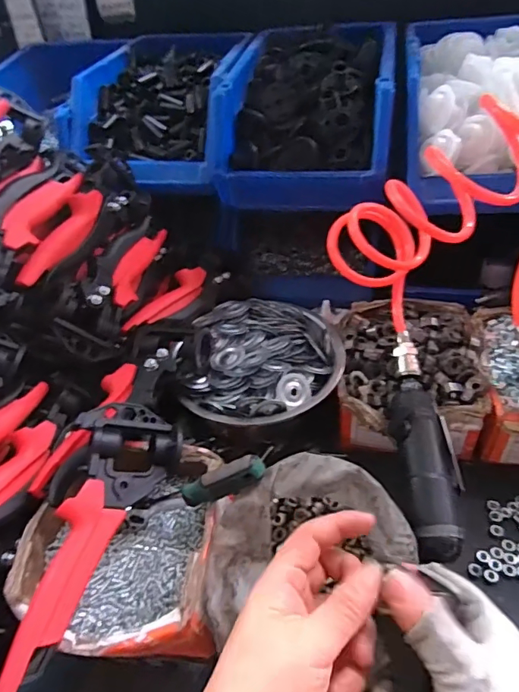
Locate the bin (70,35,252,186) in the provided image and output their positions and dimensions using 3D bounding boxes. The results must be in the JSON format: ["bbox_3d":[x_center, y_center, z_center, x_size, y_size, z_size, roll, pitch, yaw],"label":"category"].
[{"bbox_3d":[-0.137,-0.338,0.665,0.196,0.119,0.325,4,43,11],"label":"bin"}]

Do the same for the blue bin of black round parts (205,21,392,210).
[{"bbox_3d":[0.065,-0.295,0.601,0.202,0.120,0.279,7,44,14],"label":"blue bin of black round parts"}]

